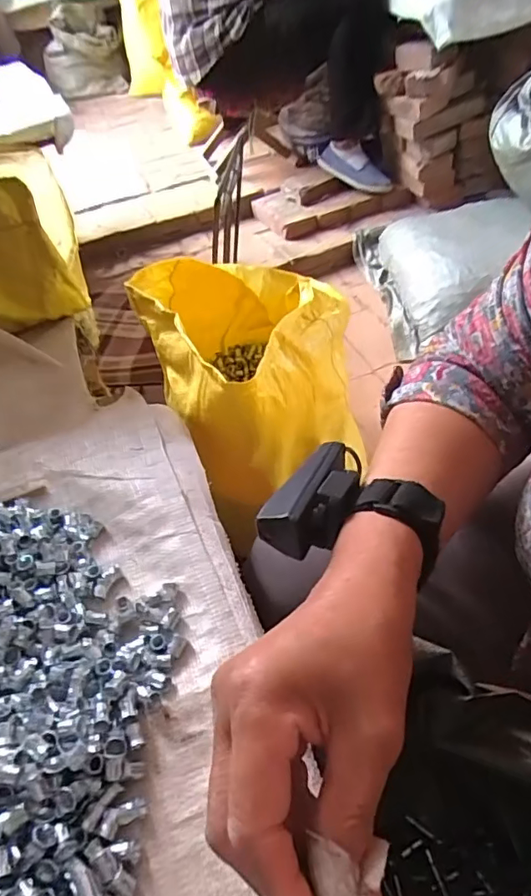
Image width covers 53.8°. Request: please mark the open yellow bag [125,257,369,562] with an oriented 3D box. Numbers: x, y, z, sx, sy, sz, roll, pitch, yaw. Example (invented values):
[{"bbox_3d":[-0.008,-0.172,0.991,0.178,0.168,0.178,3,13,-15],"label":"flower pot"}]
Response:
[{"bbox_3d":[-0.027,-0.114,0.655,0.213,0.227,0.379,-16,47,-8],"label":"open yellow bag"}]

